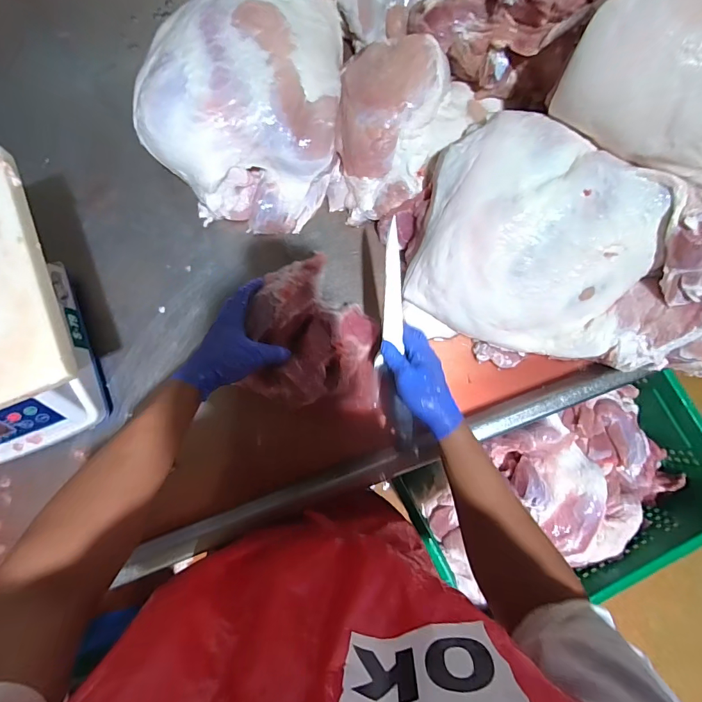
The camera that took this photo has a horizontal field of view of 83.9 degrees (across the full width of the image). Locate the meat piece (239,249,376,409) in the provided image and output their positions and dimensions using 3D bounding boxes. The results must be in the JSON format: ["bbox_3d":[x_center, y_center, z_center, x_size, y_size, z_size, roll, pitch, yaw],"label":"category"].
[{"bbox_3d":[-0.035,-0.023,0.550,0.181,0.119,0.190,8,83,2],"label":"meat piece"}]

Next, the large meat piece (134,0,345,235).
[{"bbox_3d":[-0.173,-0.382,0.596,0.307,0.126,0.355,6,83,1],"label":"large meat piece"}]

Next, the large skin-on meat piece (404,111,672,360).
[{"bbox_3d":[0.248,-0.145,0.525,0.300,0.134,0.256,16,83,3],"label":"large skin-on meat piece"}]

